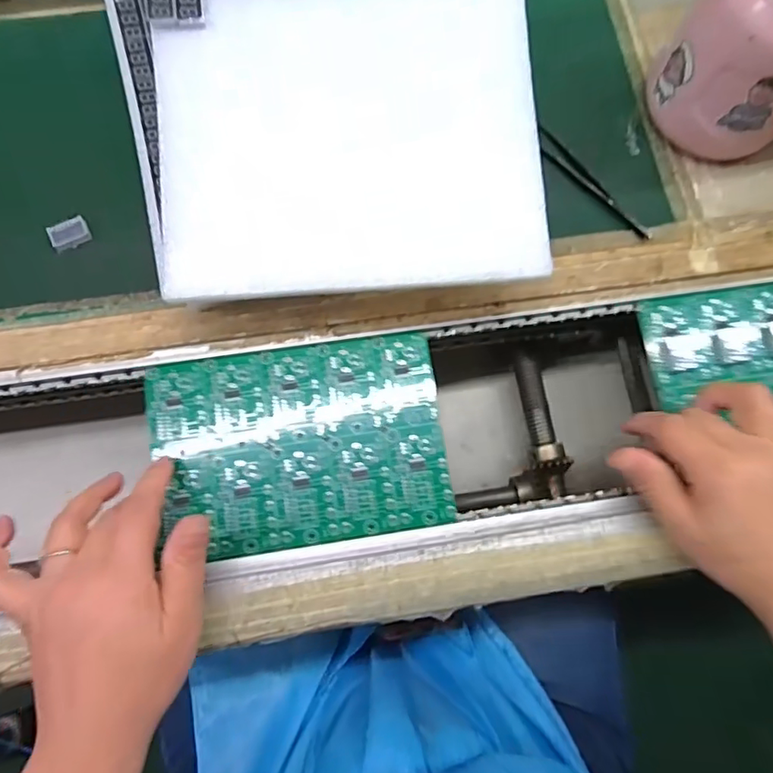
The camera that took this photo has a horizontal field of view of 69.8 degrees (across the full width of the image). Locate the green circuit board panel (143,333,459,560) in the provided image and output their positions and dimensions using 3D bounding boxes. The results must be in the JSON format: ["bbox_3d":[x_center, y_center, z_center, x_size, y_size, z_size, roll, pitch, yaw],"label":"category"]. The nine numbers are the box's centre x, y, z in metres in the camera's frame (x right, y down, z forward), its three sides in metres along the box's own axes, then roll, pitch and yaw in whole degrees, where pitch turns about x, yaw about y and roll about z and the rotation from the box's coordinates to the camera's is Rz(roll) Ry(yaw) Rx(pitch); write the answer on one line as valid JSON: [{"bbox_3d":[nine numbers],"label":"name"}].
[{"bbox_3d":[-0.054,0.036,0.351,0.179,0.004,0.123,-8,77,-3],"label":"green circuit board panel"}]

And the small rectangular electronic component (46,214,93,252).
[{"bbox_3d":[-0.206,-0.099,0.360,0.023,0.009,0.016,-23,79,-7],"label":"small rectangular electronic component"}]

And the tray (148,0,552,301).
[{"bbox_3d":[-0.025,-0.211,0.313,0.214,0.026,0.308,-5,93,-6],"label":"tray"}]

